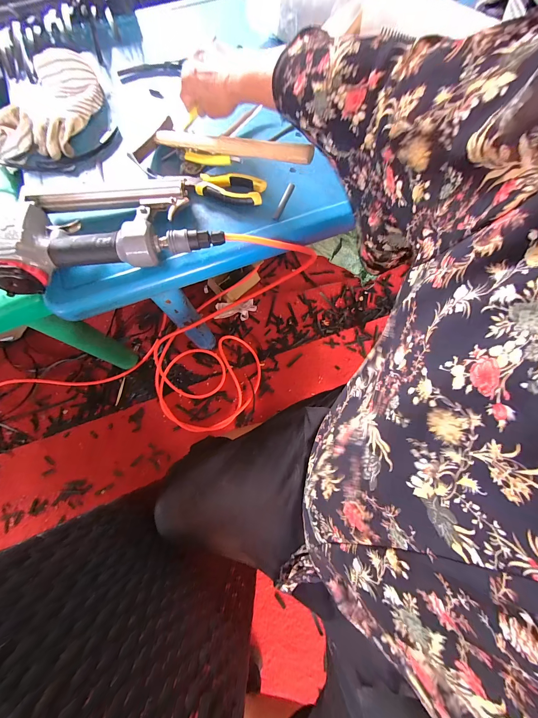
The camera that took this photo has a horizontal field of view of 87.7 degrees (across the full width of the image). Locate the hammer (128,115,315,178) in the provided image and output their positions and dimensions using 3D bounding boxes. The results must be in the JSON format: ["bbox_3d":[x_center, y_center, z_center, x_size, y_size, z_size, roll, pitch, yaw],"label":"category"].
[{"bbox_3d":[-0.077,-0.303,0.399,0.293,0.021,0.090,20,79,20],"label":"hammer"}]

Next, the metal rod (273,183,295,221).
[{"bbox_3d":[0.022,-0.233,0.413,0.010,0.006,0.071,22,79,5],"label":"metal rod"}]

